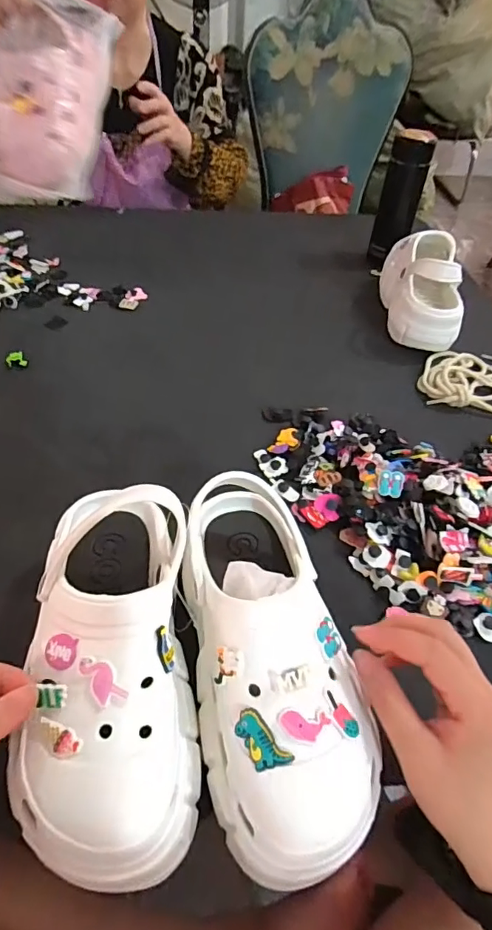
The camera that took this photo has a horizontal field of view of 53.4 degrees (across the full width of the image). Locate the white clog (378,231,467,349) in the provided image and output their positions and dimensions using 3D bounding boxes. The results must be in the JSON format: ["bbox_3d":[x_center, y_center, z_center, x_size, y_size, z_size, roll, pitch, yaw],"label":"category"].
[{"bbox_3d":[0.254,-0.261,0.697,0.085,0.101,0.182,6,48,0],"label":"white clog"}]

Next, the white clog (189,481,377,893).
[{"bbox_3d":[0.017,0.110,0.329,0.102,0.091,0.253,-5,46,-10],"label":"white clog"}]

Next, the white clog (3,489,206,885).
[{"bbox_3d":[-0.089,0.112,0.318,0.103,0.096,0.242,-5,46,-10],"label":"white clog"}]

